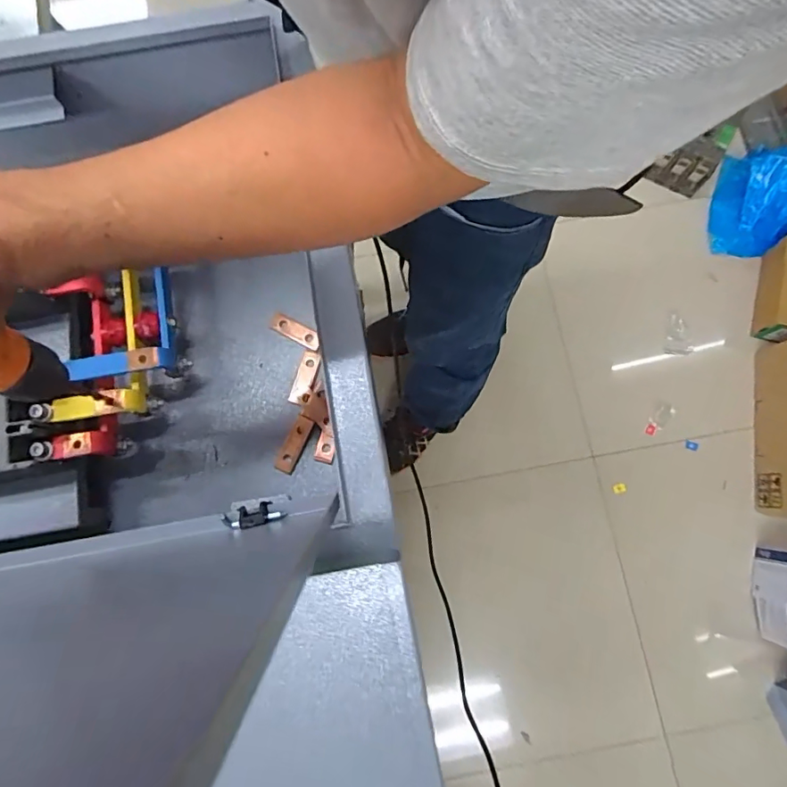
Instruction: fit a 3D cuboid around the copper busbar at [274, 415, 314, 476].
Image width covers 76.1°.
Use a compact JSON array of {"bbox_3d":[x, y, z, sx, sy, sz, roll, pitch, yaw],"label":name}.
[{"bbox_3d":[-0.103,0.053,0.522,0.020,0.004,0.060,24,80,6],"label":"copper busbar"}]

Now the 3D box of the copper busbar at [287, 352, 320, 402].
[{"bbox_3d":[-0.096,-0.017,0.541,0.020,0.004,0.057,16,79,5],"label":"copper busbar"}]

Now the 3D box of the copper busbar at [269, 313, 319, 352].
[{"bbox_3d":[-0.107,-0.068,0.550,0.060,0.005,0.019,28,80,7],"label":"copper busbar"}]

